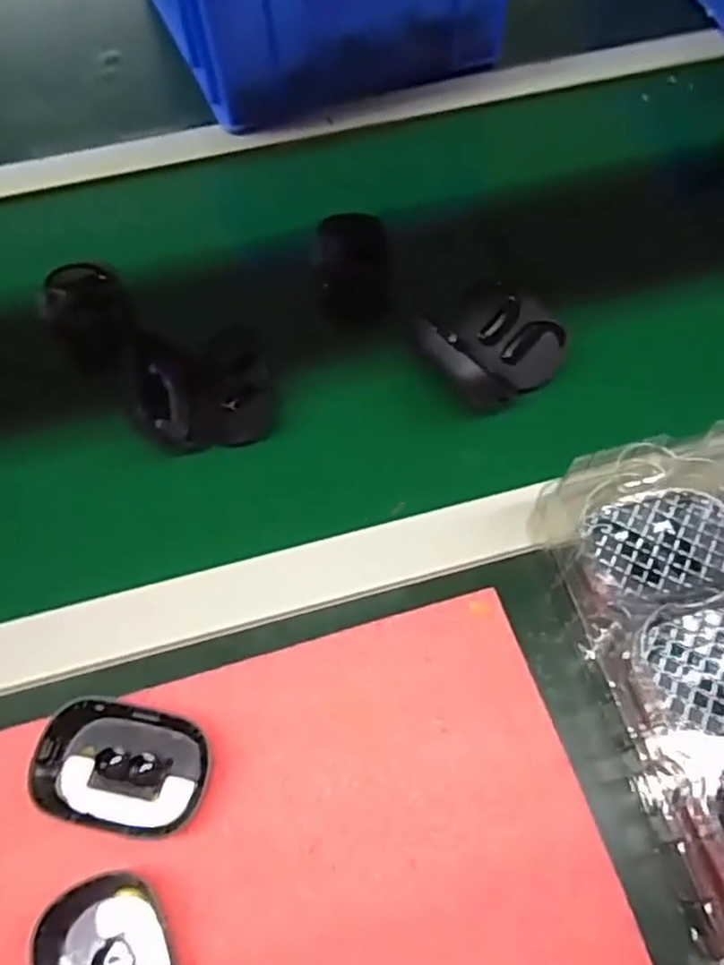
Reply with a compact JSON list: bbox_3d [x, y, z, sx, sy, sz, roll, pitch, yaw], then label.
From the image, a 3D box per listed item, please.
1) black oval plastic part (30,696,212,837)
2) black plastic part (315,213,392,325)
[{"bbox_3d":[-0.123,0.146,0.364,0.085,0.016,0.059,10,60,8],"label":"black oval plastic part"},{"bbox_3d":[-0.006,-0.167,0.551,0.060,0.048,0.076,-6,59,-1],"label":"black plastic part"}]

